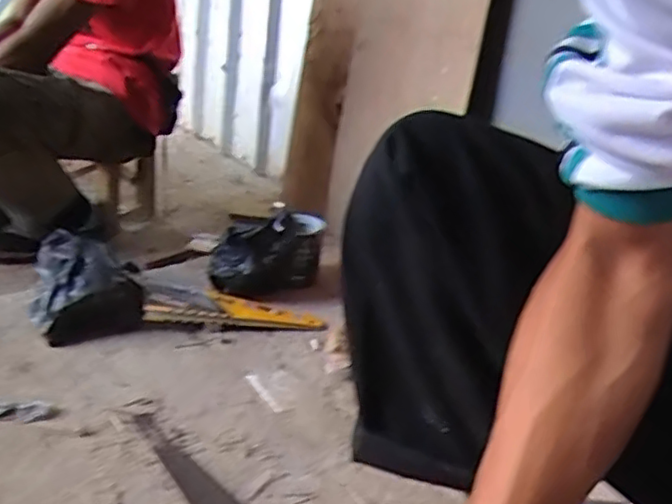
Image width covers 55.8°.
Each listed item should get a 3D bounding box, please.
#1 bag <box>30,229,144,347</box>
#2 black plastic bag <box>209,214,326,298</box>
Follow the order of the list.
[{"bbox_3d":[-0.429,0.053,1.081,0.172,0.123,0.187,-10,29,-35],"label":"bag"},{"bbox_3d":[-0.124,-0.001,1.263,0.103,0.154,0.248,26,30,38],"label":"black plastic bag"}]

